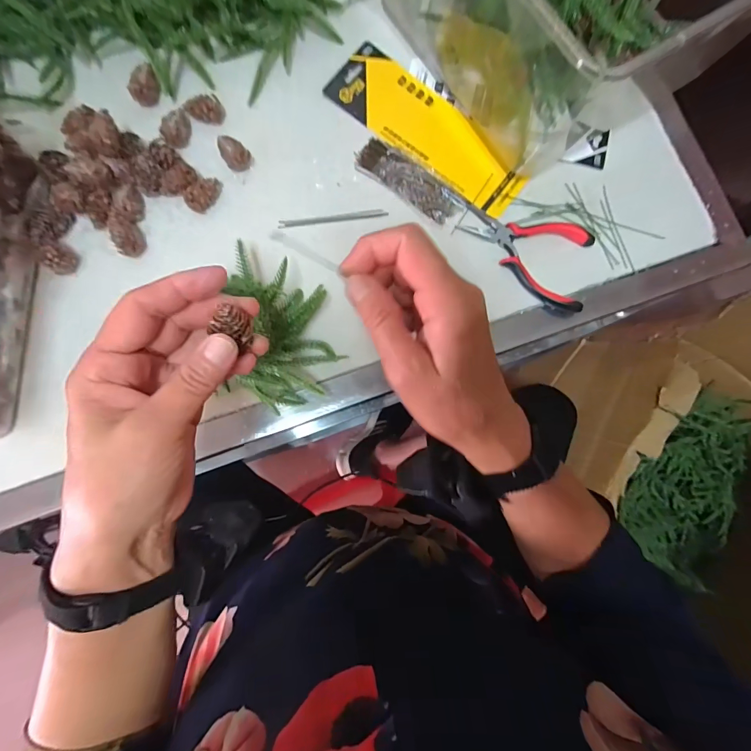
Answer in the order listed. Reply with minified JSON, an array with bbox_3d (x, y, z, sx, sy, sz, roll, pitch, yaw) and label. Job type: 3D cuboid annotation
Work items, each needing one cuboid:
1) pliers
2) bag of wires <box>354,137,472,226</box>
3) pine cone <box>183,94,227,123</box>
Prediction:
[{"bbox_3d":[0.156,-0.129,0.373,0.138,0.014,0.079,40,81,3],"label":"pliers"},{"bbox_3d":[0.034,-0.194,0.378,0.116,0.011,0.044,36,81,2],"label":"bag of wires"},{"bbox_3d":[-0.164,-0.255,0.371,0.033,0.022,0.018,-17,83,-6],"label":"pine cone"}]

